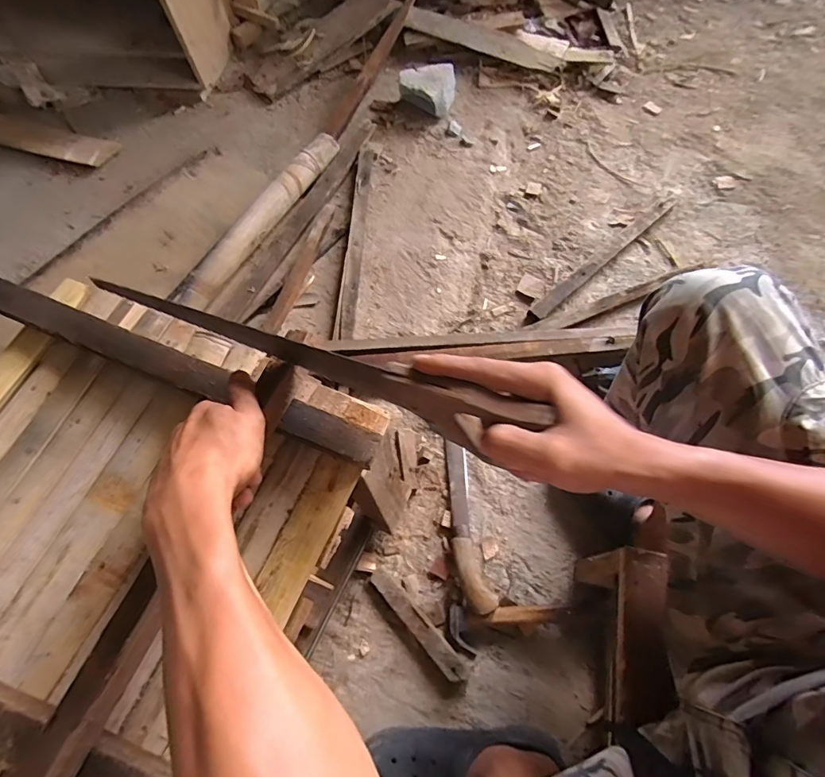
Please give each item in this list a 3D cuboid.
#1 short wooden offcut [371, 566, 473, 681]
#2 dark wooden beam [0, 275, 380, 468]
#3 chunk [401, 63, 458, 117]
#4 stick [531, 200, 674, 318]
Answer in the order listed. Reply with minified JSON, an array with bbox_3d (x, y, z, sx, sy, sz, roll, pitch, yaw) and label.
[{"bbox_3d":[0.009,0.357,0.711,0.036,0.018,0.197,-43,73,-14],"label":"short wooden offcut"},{"bbox_3d":[-0.329,-0.066,0.445,0.649,0.027,0.037,21,71,10],"label":"dark wooden beam"},{"bbox_3d":[0.037,-0.714,1.121,0.132,0.072,0.106,-1,66,3],"label":"chunk"},{"bbox_3d":[0.406,-0.281,0.977,0.444,0.029,0.032,-40,72,-13],"label":"stick"}]

